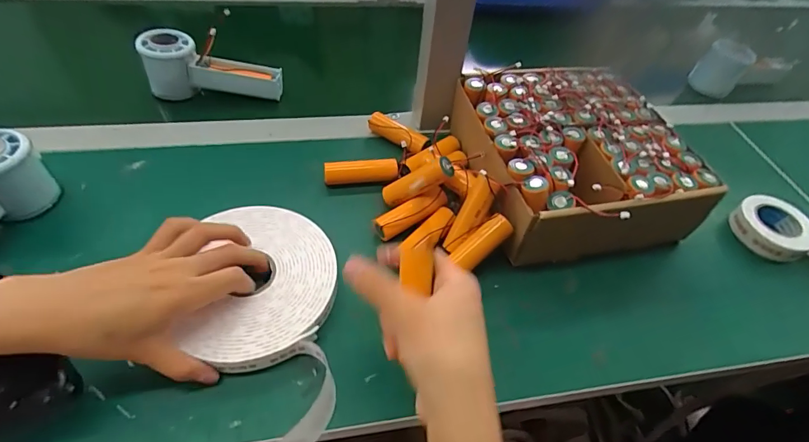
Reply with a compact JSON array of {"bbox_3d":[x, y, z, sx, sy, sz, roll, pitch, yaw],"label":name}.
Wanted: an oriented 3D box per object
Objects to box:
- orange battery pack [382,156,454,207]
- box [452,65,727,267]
[{"bbox_3d":[0.009,-0.033,0.389,0.020,0.073,0.021,42,41,-30],"label":"orange battery pack"},{"bbox_3d":[0.146,-0.059,0.420,0.215,0.075,0.202,-9,51,-14],"label":"box"}]

